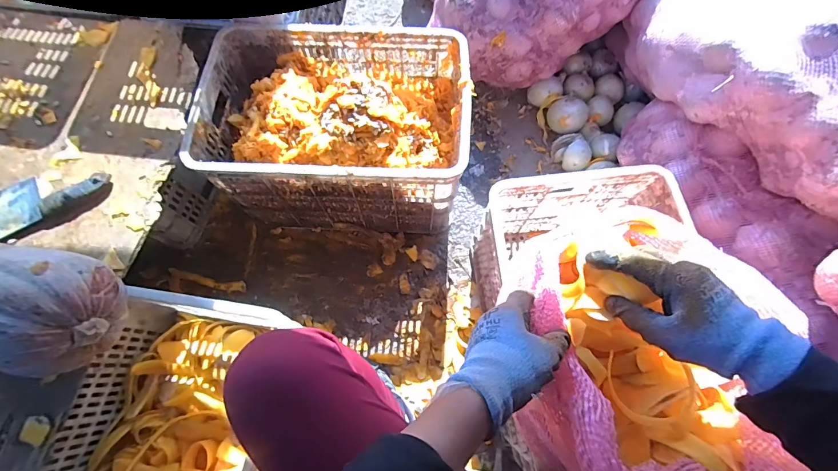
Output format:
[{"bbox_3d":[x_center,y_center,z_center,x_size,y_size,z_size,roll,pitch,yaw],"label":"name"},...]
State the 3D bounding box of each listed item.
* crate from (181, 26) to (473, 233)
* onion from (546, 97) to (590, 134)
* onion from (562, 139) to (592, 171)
[{"bbox_3d":[-0.162,-0.222,0.816,0.502,0.298,0.337,2,70,0],"label":"crate"},{"bbox_3d":[0.400,-0.309,0.970,0.095,0.087,0.091,-13,71,-6],"label":"onion"},{"bbox_3d":[0.405,-0.204,0.924,0.066,0.058,0.069,0,70,-1],"label":"onion"}]

